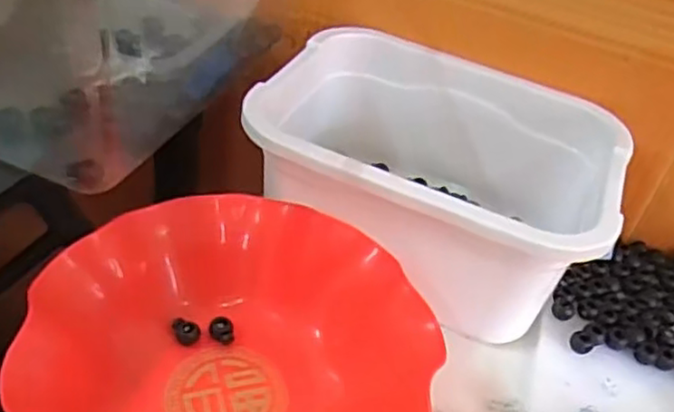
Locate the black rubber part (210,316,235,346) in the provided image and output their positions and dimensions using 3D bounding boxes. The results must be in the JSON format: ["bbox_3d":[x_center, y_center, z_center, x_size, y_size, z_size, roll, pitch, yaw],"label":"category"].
[{"bbox_3d":[-0.075,0.081,0.441,0.014,0.008,0.017,-11,45,-24],"label":"black rubber part"}]

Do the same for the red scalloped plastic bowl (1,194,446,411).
[{"bbox_3d":[-0.056,0.090,0.398,0.229,0.061,0.210,8,40,-3],"label":"red scalloped plastic bowl"}]

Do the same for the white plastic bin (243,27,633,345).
[{"bbox_3d":[0.067,-0.017,0.502,0.249,0.117,0.174,19,42,9],"label":"white plastic bin"}]

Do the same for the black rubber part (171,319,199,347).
[{"bbox_3d":[-0.098,0.080,0.438,0.014,0.007,0.020,-26,53,-36],"label":"black rubber part"}]

